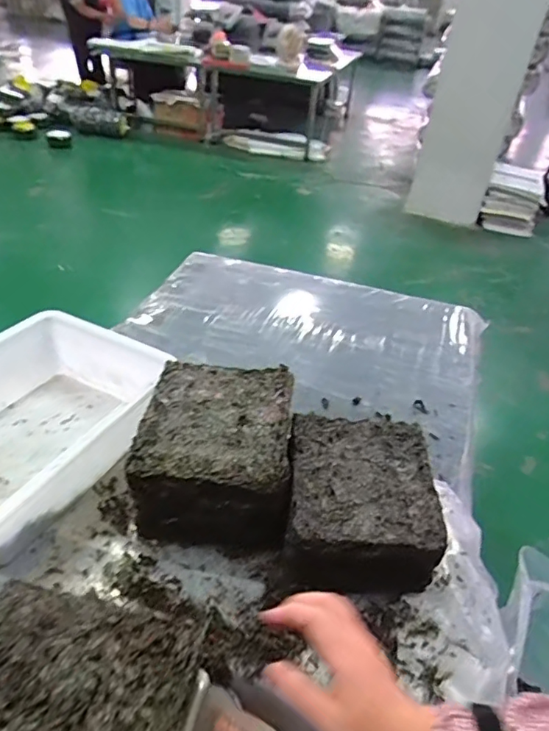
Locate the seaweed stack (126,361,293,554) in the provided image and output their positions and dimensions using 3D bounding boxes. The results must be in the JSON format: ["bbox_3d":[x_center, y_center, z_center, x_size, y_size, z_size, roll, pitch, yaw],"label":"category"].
[{"bbox_3d":[-0.072,0.120,0.691,0.180,0.143,0.195,7,38,1],"label":"seaweed stack"}]

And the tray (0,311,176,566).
[{"bbox_3d":[-0.352,0.080,0.737,0.291,0.119,0.351,23,41,21],"label":"tray"}]

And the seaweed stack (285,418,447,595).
[{"bbox_3d":[0.105,0.174,0.672,0.174,0.101,0.182,4,38,-2],"label":"seaweed stack"}]

